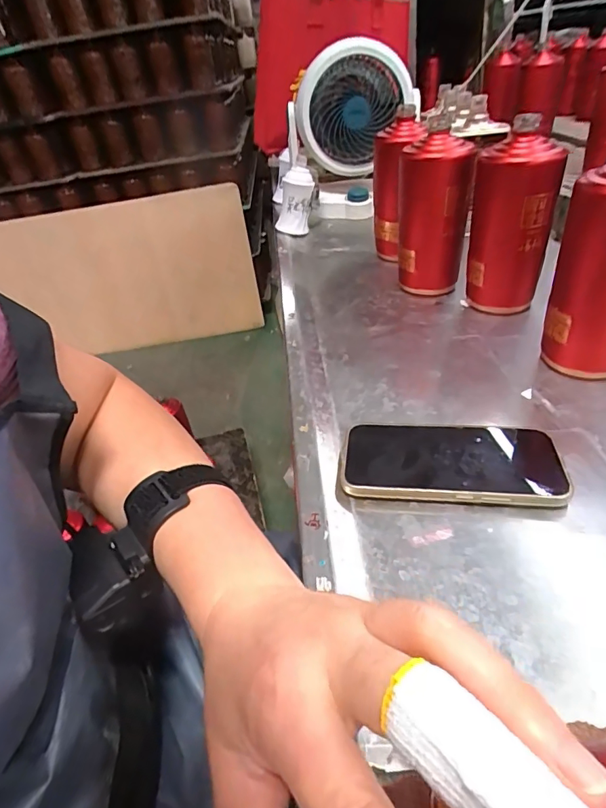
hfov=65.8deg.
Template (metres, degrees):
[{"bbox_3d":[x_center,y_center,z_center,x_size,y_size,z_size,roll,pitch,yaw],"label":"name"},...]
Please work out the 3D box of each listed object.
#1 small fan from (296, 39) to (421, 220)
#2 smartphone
[{"bbox_3d":[0.091,-0.471,0.837,0.181,0.265,0.143,0,38,13],"label":"small fan"},{"bbox_3d":[0.111,0.042,0.356,0.156,0.015,0.078,-1,37,12],"label":"smartphone"}]

